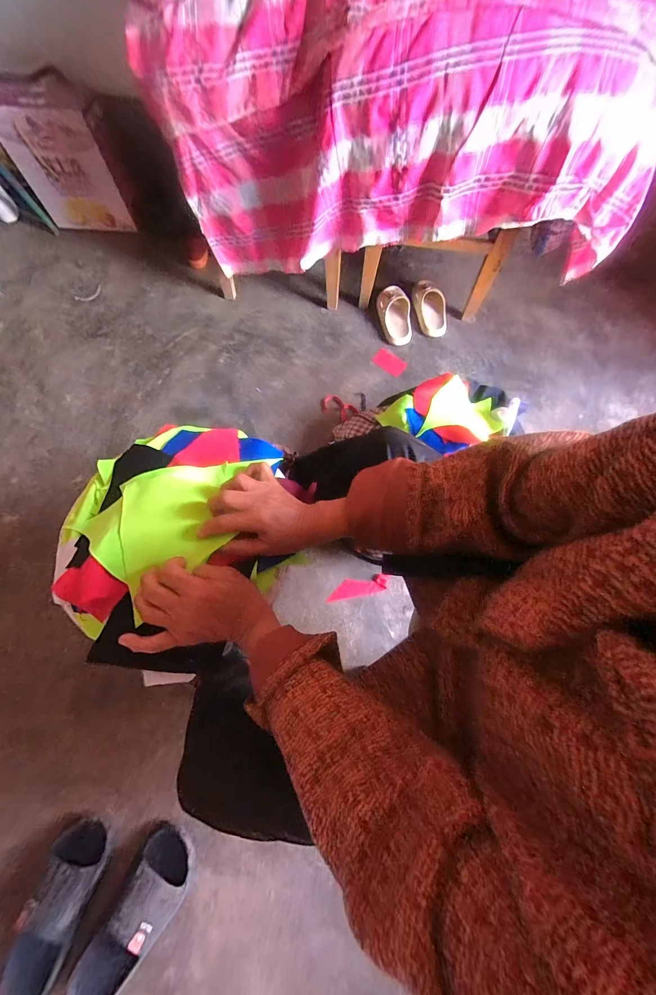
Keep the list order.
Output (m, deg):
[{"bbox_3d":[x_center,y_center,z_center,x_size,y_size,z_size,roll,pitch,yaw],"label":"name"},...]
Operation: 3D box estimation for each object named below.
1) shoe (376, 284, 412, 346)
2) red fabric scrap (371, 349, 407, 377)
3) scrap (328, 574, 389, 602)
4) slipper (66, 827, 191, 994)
[{"bbox_3d":[0.216,-0.582,1.042,0.092,0.057,0.198,-11,72,-6],"label":"shoe"},{"bbox_3d":[0.192,-0.424,1.031,0.102,0.005,0.057,39,87,12],"label":"red fabric scrap"},{"bbox_3d":[0.076,0.223,0.815,0.154,0.010,0.044,-8,71,-5],"label":"scrap"},{"bbox_3d":[-0.342,0.752,0.569,0.103,0.065,0.266,29,72,8],"label":"slipper"}]

